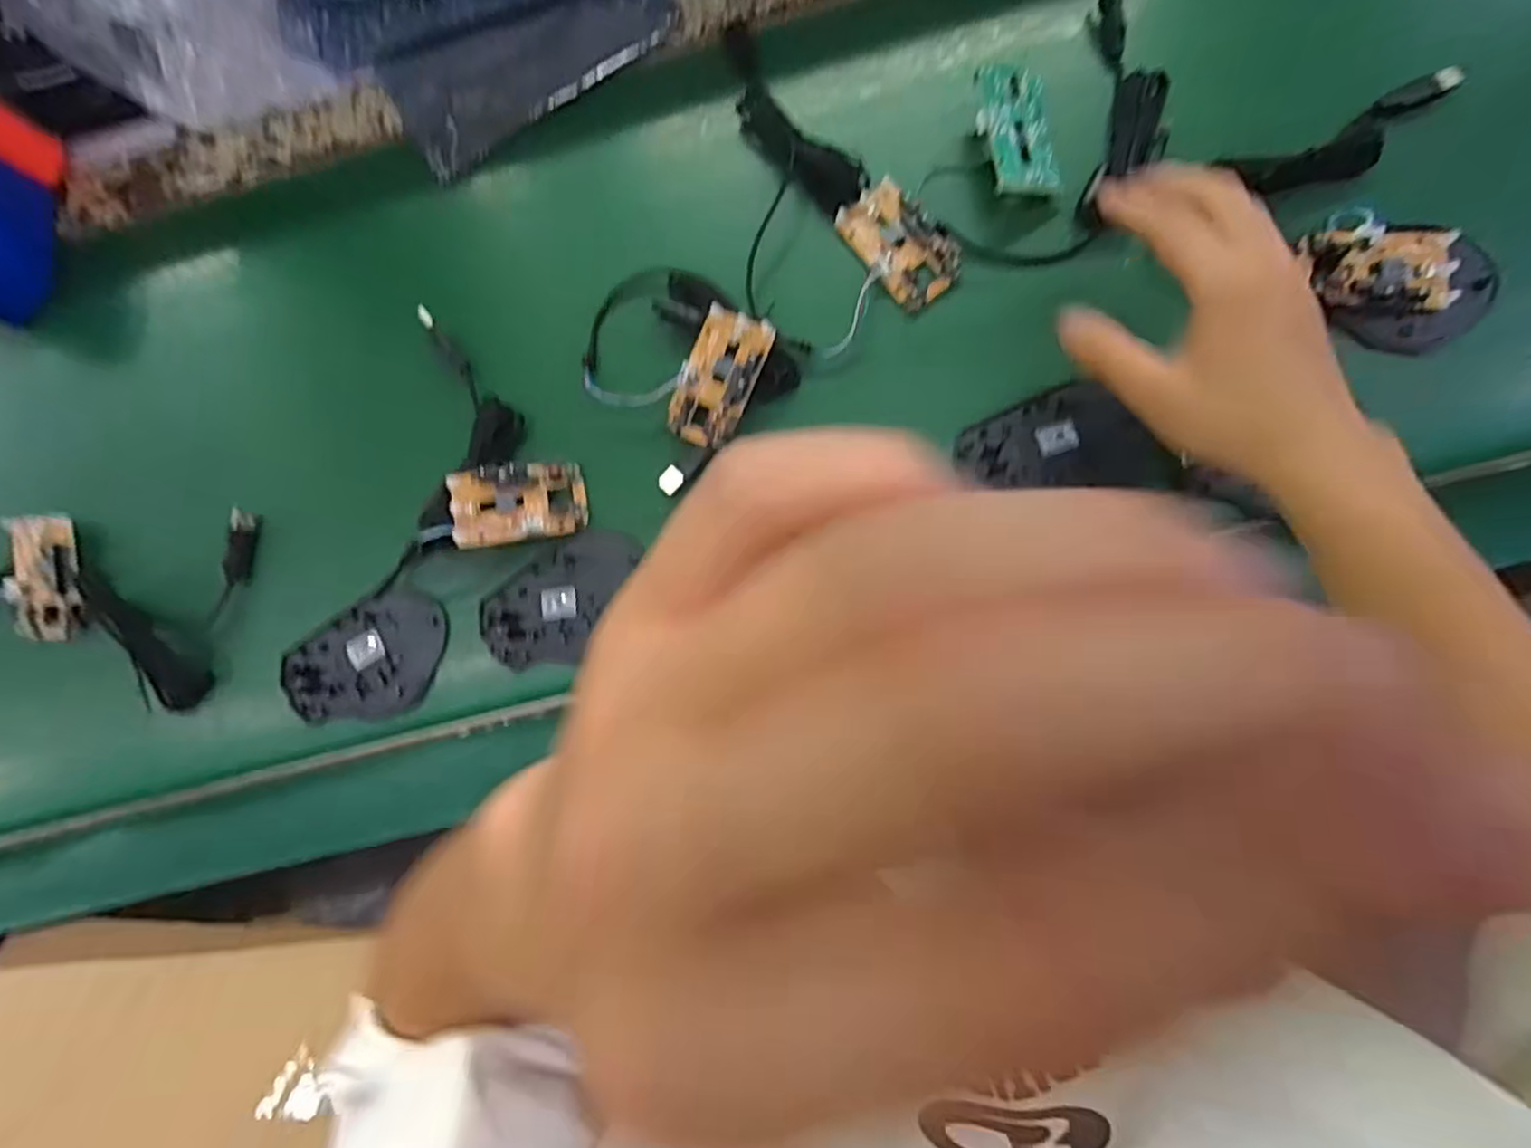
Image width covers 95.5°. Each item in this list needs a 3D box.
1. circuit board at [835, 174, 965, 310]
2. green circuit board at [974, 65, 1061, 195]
[{"bbox_3d":[0.084,-0.207,0.434,0.048,0.014,0.080,-36,82,0],"label":"circuit board"},{"bbox_3d":[0.155,-0.271,0.426,0.048,0.008,0.082,-5,82,-14],"label":"green circuit board"}]

